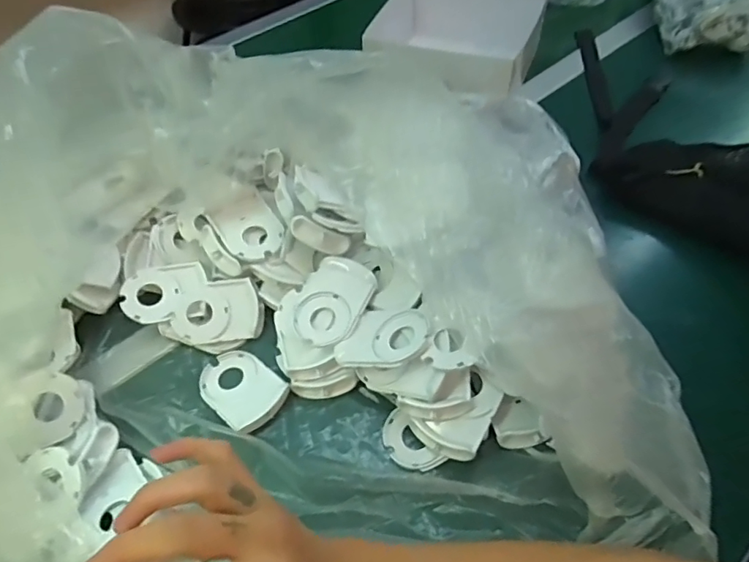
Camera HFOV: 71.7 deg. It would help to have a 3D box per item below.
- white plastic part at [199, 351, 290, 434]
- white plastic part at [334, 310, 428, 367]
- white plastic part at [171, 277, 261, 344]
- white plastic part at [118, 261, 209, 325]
[{"bbox_3d":[-0.119,0.093,0.456,0.081,0.009,0.057,33,60,25],"label":"white plastic part"},{"bbox_3d":[0.010,0.048,0.430,0.076,0.014,0.057,1,47,33],"label":"white plastic part"},{"bbox_3d":[-0.149,0.030,0.492,0.079,0.013,0.057,-8,82,-7],"label":"white plastic part"},{"bbox_3d":[-0.202,0.010,0.499,0.076,0.012,0.055,-11,53,-6],"label":"white plastic part"}]

